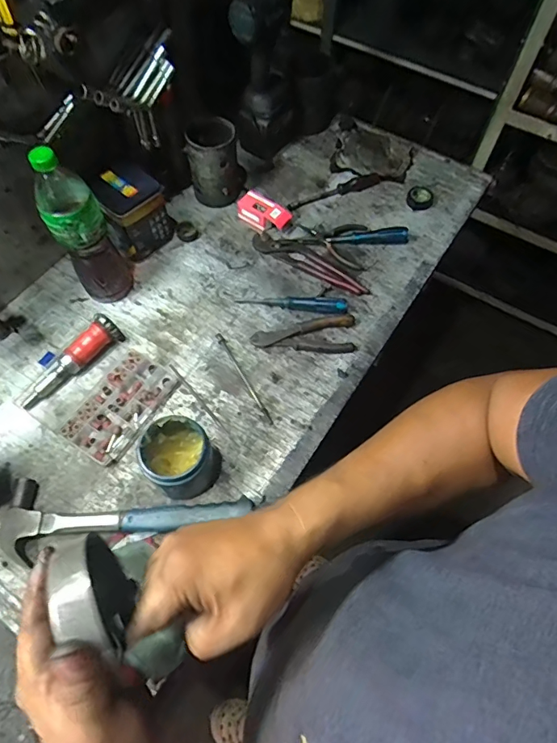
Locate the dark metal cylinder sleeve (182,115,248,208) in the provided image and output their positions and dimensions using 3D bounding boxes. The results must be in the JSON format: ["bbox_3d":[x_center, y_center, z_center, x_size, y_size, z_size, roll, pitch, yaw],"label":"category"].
[{"bbox_3d":[-0.119,-0.398,0.876,0.103,0.137,0.102,-4,62,-2],"label":"dark metal cylinder sleeve"}]

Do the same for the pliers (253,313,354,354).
[{"bbox_3d":[0.044,-0.065,0.771,0.170,0.018,0.068,1,62,0],"label":"pliers"}]

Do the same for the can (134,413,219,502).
[{"bbox_3d":[-0.132,0.119,0.633,0.090,0.097,0.088,0,62,0],"label":"can"}]

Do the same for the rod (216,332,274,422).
[{"bbox_3d":[-0.057,0.008,0.742,0.011,0.004,0.184,-26,66,-14],"label":"rod"}]

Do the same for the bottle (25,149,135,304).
[{"bbox_3d":[-0.302,-0.220,0.706,0.087,0.270,0.094,-22,65,-11],"label":"bottle"}]

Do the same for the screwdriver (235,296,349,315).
[{"bbox_3d":[0.026,-0.121,0.801,0.188,0.027,0.030,5,62,2],"label":"screwdriver"}]

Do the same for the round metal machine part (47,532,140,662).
[{"bbox_3d":[-0.131,0.166,0.338,0.031,0.104,0.086,-29,66,-15],"label":"round metal machine part"}]

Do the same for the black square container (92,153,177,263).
[{"bbox_3d":[-0.259,-0.282,0.817,0.112,0.127,0.113,35,67,16],"label":"black square container"}]

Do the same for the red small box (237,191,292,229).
[{"bbox_3d":[-0.031,-0.301,0.884,0.105,0.042,0.055,33,67,15],"label":"red small box"}]

